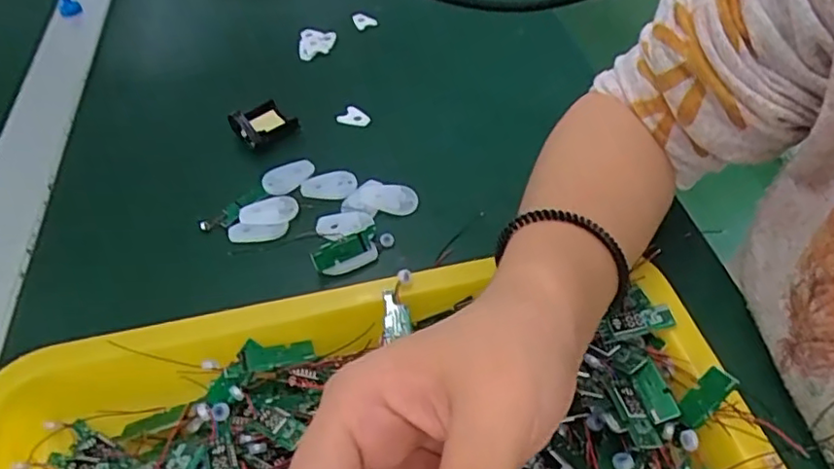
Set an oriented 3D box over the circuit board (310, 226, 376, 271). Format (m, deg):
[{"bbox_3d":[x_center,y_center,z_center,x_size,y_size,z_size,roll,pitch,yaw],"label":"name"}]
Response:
[{"bbox_3d":[-0.041,0.008,0.360,0.042,0.007,0.013,-23,87,-23],"label":"circuit board"}]

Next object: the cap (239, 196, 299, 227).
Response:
[{"bbox_3d":[-0.092,-0.014,0.385,0.036,0.005,0.020,-10,64,-9],"label":"cap"}]

